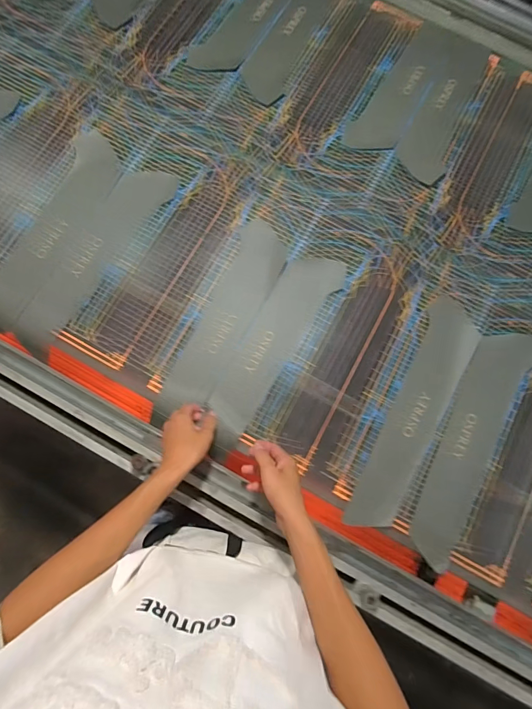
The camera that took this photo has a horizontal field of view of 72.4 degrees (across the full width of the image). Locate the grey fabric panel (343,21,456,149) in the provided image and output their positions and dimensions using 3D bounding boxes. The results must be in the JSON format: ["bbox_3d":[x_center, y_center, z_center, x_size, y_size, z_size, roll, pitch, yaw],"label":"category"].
[{"bbox_3d":[0.311,-0.604,0.814,0.104,0.010,0.390,31,78,6],"label":"grey fabric panel"}]

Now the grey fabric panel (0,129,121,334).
[{"bbox_3d":[-0.417,-0.248,0.721,0.107,0.011,0.441,23,78,4],"label":"grey fabric panel"}]

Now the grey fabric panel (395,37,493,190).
[{"bbox_3d":[0.392,-0.548,0.804,0.109,0.012,0.378,25,78,4],"label":"grey fabric panel"}]

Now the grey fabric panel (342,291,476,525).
[{"bbox_3d":[0.276,0.103,0.655,0.096,0.062,0.443,26,78,4],"label":"grey fabric panel"}]

